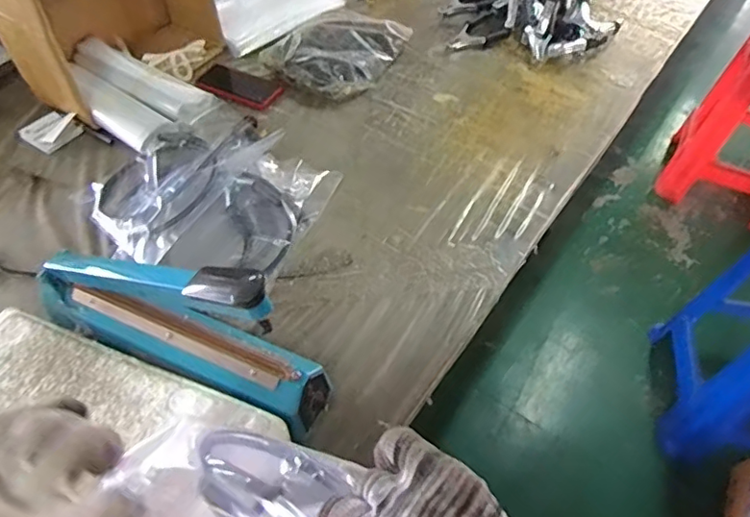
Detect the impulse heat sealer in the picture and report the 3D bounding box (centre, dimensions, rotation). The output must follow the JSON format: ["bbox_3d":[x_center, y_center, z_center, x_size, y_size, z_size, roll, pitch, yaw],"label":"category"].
[{"bbox_3d":[-0.232,0.052,0.611,0.346,0.183,0.075,16,52,11],"label":"impulse heat sealer"}]

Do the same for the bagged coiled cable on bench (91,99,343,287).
[{"bbox_3d":[-0.270,-0.118,0.882,0.359,0.060,0.327,1,51,-1],"label":"bagged coiled cable on bench"}]

